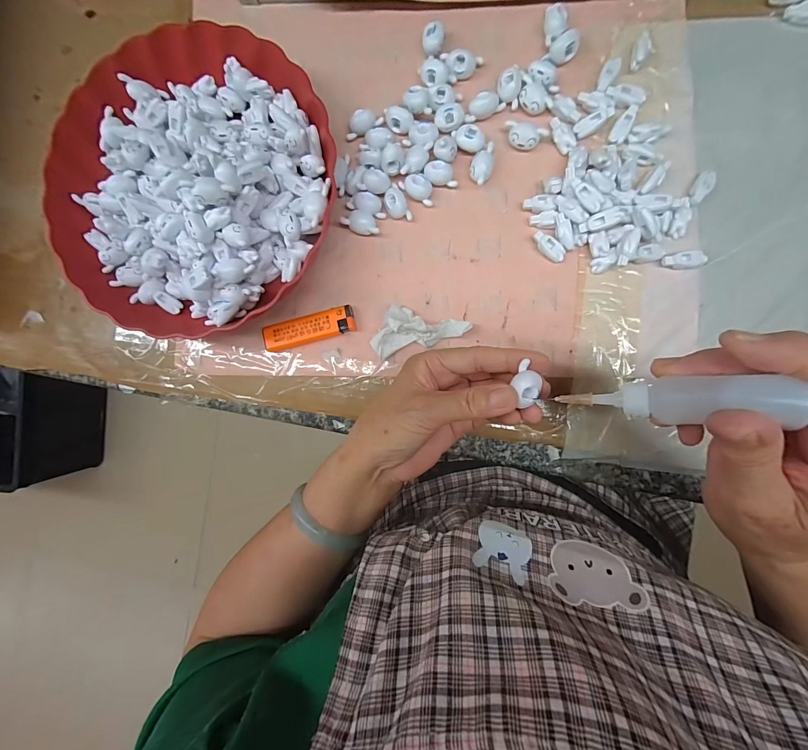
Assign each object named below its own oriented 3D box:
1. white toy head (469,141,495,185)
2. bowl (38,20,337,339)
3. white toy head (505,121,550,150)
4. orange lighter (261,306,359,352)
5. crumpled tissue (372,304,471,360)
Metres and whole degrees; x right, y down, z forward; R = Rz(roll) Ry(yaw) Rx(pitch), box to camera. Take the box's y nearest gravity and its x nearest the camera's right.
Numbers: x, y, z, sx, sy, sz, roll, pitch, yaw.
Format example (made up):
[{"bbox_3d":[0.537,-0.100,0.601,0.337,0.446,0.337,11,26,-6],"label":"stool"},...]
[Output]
[{"bbox_3d":[0.063,-0.171,0.287,0.017,0.014,0.032,11,91,8],"label":"white toy head"},{"bbox_3d":[-0.178,-0.159,0.293,0.236,0.066,0.244,0,90,8],"label":"bowl"},{"bbox_3d":[0.097,-0.191,0.282,0.033,0.014,0.014,17,92,8],"label":"white toy head"},{"bbox_3d":[-0.081,-0.039,0.304,0.079,0.014,0.022,-14,88,8],"label":"orange lighter"},{"bbox_3d":[0.011,-0.042,0.288,0.079,0.021,0.037,-15,88,8],"label":"crumpled tissue"}]

